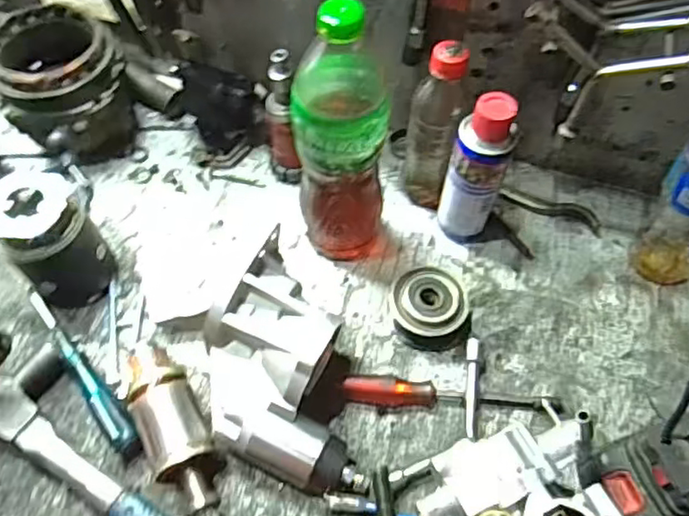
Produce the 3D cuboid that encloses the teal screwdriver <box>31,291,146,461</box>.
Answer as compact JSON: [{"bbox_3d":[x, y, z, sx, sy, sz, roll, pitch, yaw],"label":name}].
[{"bbox_3d":[-0.240,0.100,0.559,0.021,0.025,0.198,-36,66,-22],"label":"teal screwdriver"}]

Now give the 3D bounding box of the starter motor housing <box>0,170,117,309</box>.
[{"bbox_3d":[-0.266,-0.017,0.581,0.088,0.114,0.088,-35,66,-22],"label":"starter motor housing"}]

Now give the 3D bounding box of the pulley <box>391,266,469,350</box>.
[{"bbox_3d":[0.081,0.048,0.590,0.068,0.045,0.071,1,58,-2],"label":"pulley"}]

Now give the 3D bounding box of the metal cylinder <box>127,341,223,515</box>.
[{"bbox_3d":[-0.135,0.150,0.515,0.051,0.048,0.176,-25,63,-18],"label":"metal cylinder"}]

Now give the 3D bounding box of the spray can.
[{"bbox_3d":[0.123,-0.077,0.587,0.053,0.173,0.043,12,58,4],"label":"spray can"}]

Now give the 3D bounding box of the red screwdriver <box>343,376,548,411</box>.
[{"bbox_3d":[0.090,0.122,0.553,0.179,0.025,0.021,5,58,0],"label":"red screwdriver"}]

